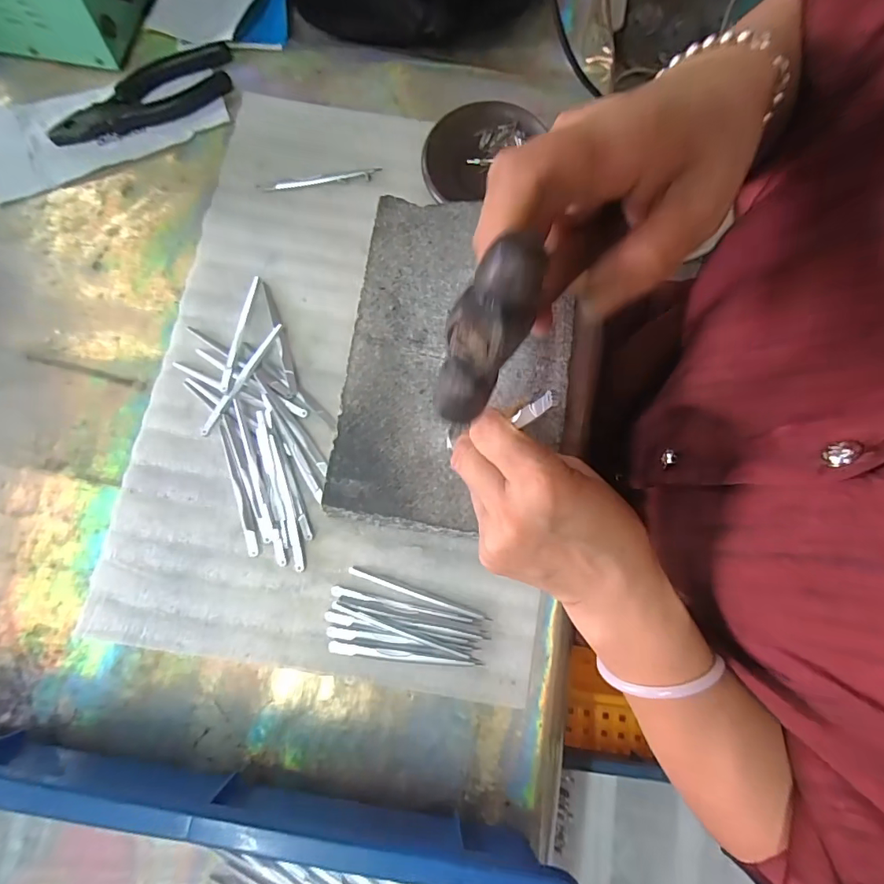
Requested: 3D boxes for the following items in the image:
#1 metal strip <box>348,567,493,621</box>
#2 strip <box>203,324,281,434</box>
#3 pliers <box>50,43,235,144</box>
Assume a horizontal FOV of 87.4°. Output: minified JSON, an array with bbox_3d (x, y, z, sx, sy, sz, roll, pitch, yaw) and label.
[{"bbox_3d":[-0.017,0.112,0.337,0.107,0.004,0.006,19,79,3],"label":"metal strip"},{"bbox_3d":[-0.155,-0.050,0.361,0.007,0.008,0.103,31,80,6],"label":"strip"},{"bbox_3d":[-0.263,-0.308,0.408,0.158,0.010,0.064,-17,79,-4],"label":"pliers"}]

